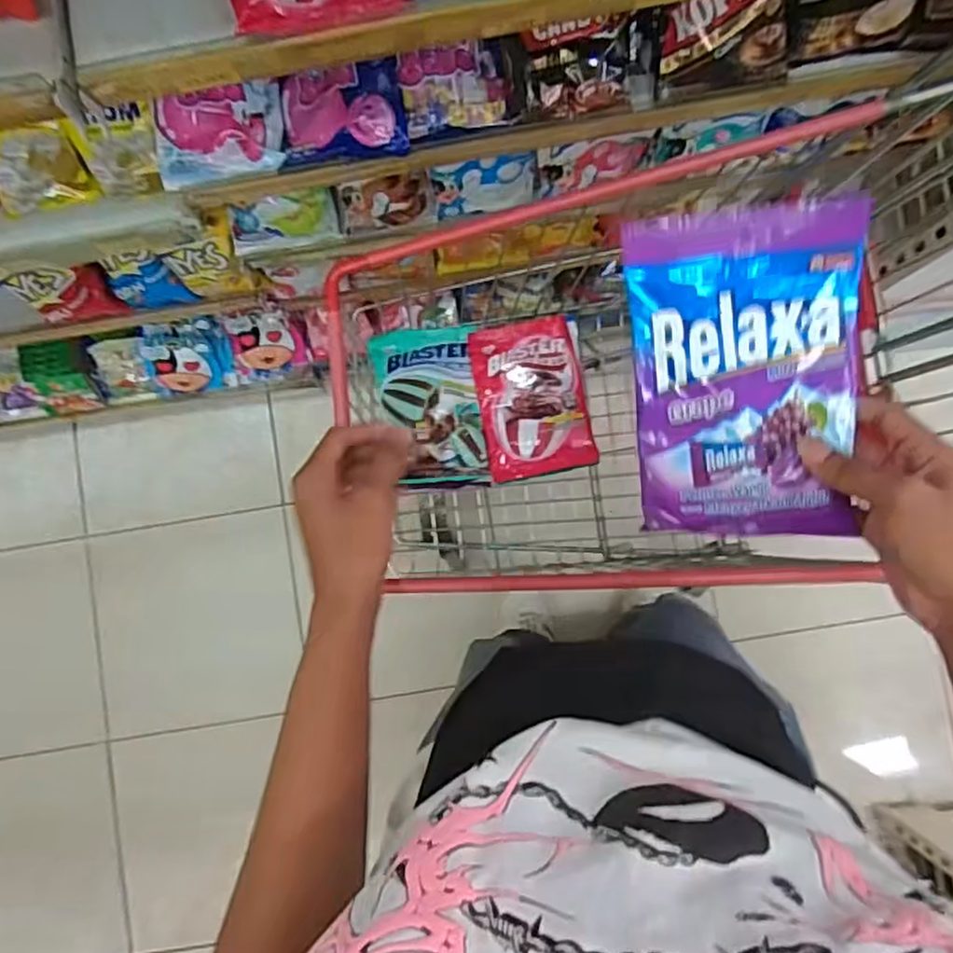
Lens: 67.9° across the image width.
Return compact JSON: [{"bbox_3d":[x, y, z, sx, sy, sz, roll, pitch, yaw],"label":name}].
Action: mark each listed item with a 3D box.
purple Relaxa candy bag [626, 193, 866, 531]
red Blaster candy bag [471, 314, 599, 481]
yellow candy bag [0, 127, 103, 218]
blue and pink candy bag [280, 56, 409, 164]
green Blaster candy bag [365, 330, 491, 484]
[{"bbox_3d":[0.164,-0.059,0.429,0.132,0.020,0.195,-3,99,8],"label":"purple Relaxa candy bag"},{"bbox_3d":[0.071,-0.100,0.896,0.131,0.024,0.192,-11,84,0],"label":"red Blaster candy bag"},{"bbox_3d":[-0.459,-0.322,0.742,0.103,0.081,0.028,-9,46,-2],"label":"yellow candy bag"},{"bbox_3d":[-0.130,-0.353,0.684,0.122,0.021,0.078,0,109,9],"label":"blue and pink candy bag"},{"bbox_3d":[-0.058,-0.091,0.884,0.126,0.043,0.198,-6,84,0],"label":"green Blaster candy bag"}]

